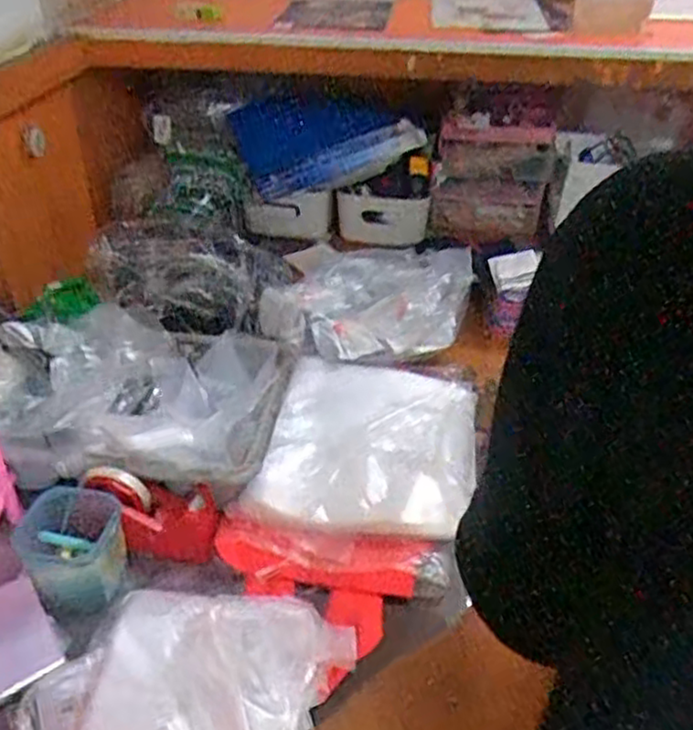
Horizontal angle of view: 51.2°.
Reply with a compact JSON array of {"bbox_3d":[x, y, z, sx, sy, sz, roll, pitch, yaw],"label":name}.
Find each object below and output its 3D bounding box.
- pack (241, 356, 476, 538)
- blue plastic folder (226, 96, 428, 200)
[{"bbox_3d":[0.035,0.106,0.979,0.267,0.039,0.330,6,36,8],"label":"pack"},{"bbox_3d":[-0.030,-0.433,1.427,0.379,0.172,0.059,-12,38,-17],"label":"blue plastic folder"}]

